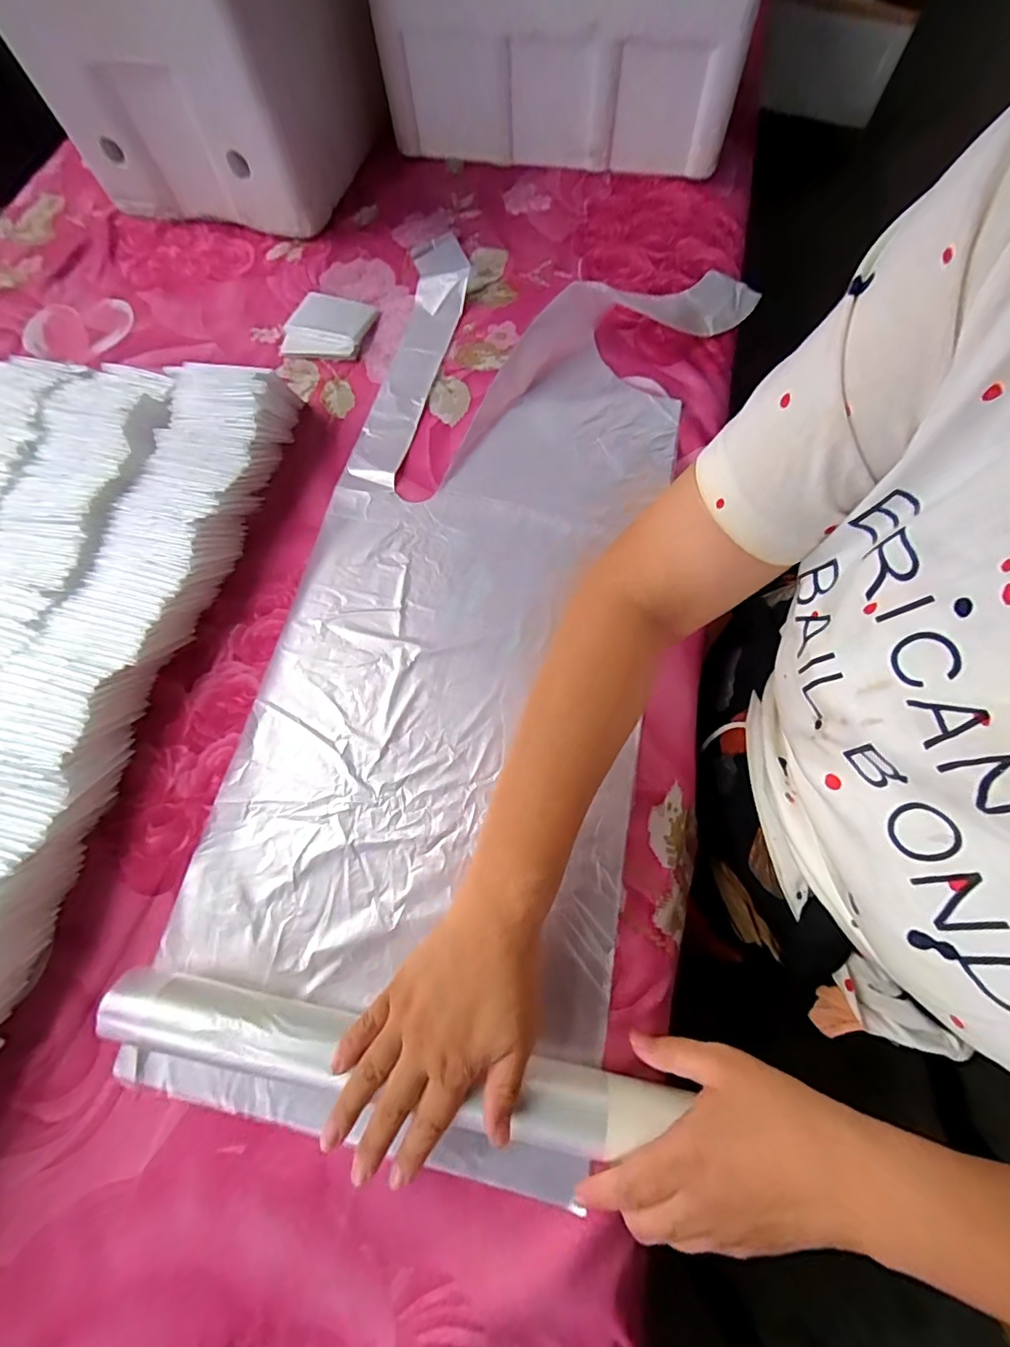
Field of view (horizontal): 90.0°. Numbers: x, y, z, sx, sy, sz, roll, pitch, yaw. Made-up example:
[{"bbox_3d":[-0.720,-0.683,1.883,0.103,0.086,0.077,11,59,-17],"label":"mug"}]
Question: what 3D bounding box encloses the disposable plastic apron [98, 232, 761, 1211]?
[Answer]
[{"bbox_3d":[-0.014,-0.072,0.415,0.330,0.045,0.762,13,72,6],"label":"disposable plastic apron"}]

